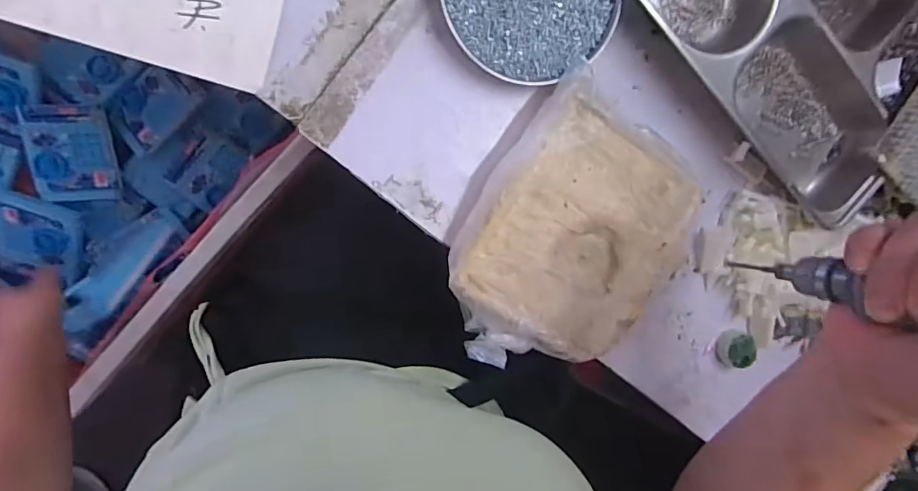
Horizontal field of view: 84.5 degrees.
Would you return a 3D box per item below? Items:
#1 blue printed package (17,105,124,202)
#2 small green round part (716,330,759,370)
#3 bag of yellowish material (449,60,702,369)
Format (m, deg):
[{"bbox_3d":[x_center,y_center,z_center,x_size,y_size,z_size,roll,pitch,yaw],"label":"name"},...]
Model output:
[{"bbox_3d":[-0.662,-0.156,0.865,0.128,0.014,0.160,-5,107,-17],"label":"blue printed package"},{"bbox_3d":[0.255,0.097,0.464,0.032,0.014,0.032,0,98,-3],"label":"small green round part"},{"bbox_3d":[0.089,-0.001,0.397,0.162,0.038,0.213,31,95,-7],"label":"bag of yellowish material"}]

